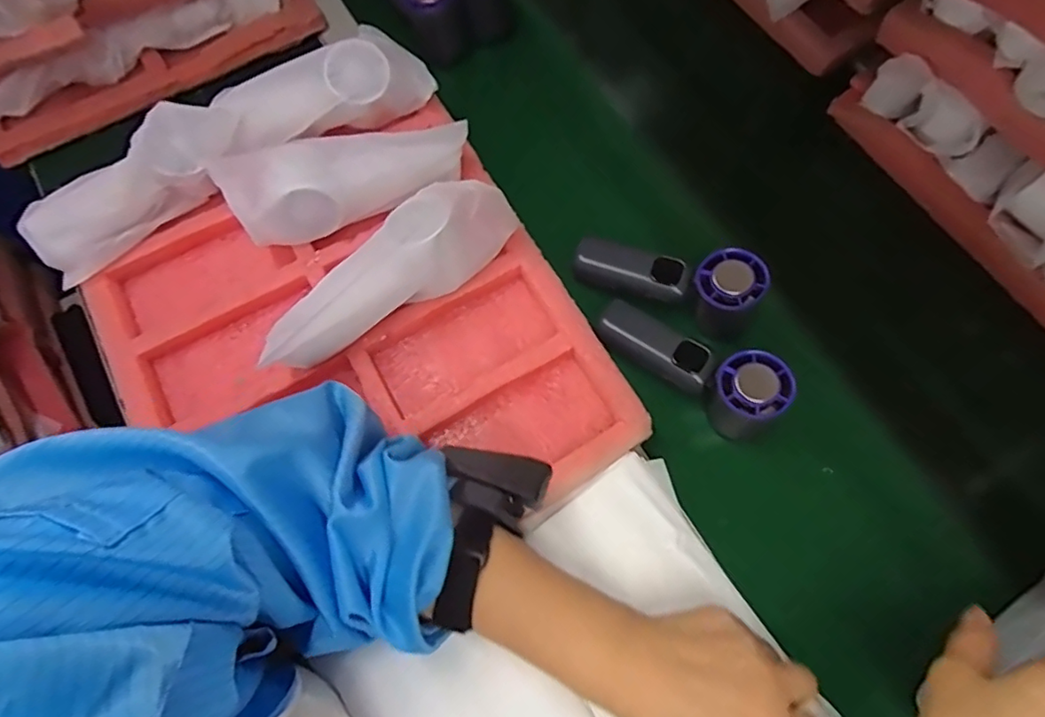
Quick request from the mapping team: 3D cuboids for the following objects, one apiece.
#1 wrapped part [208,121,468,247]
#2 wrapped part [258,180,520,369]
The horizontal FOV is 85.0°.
[{"bbox_3d":[-0.138,-0.149,0.456,0.187,0.049,0.059,-20,71,-7],"label":"wrapped part"},{"bbox_3d":[-0.099,-0.062,0.431,0.198,0.061,0.067,-43,75,-14],"label":"wrapped part"}]

